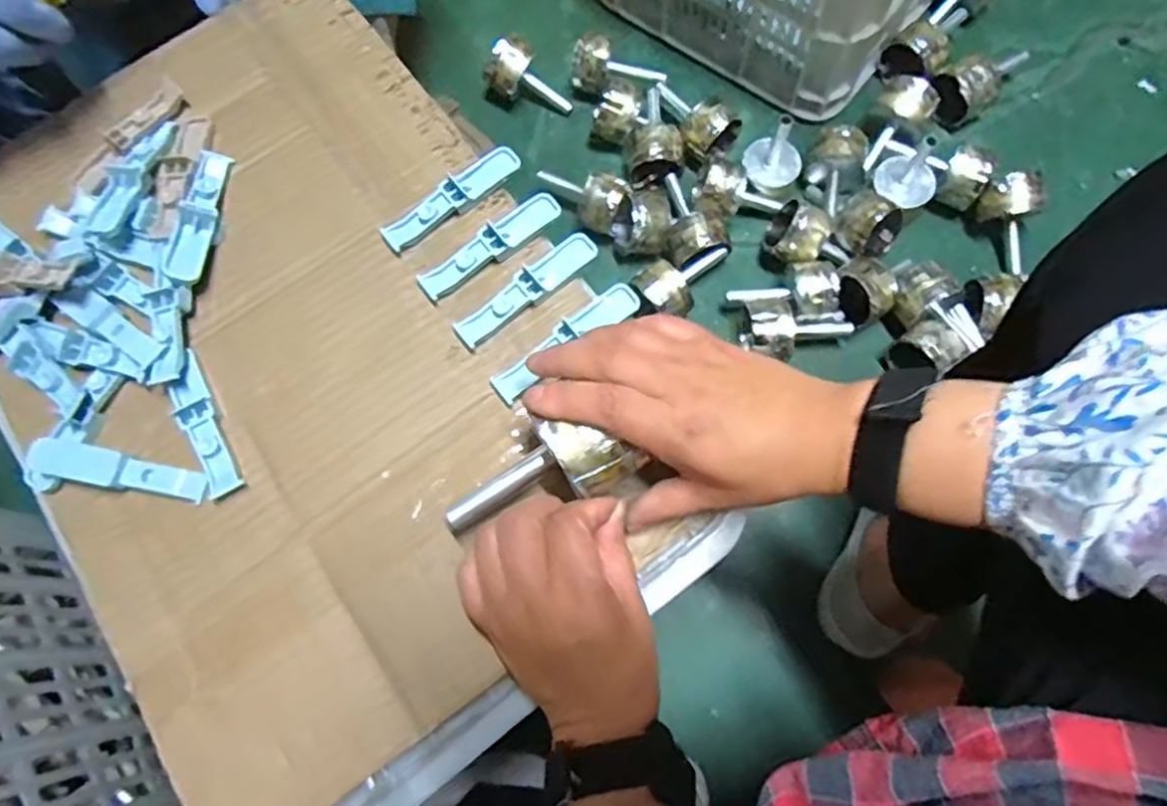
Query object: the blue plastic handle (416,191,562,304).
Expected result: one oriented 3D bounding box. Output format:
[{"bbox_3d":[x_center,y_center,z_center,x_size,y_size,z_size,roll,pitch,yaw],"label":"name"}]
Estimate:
[{"bbox_3d":[-0.058,-0.099,0.416,0.099,0.011,0.023,-36,75,-6],"label":"blue plastic handle"}]

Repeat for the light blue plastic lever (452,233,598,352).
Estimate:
[{"bbox_3d":[-0.035,-0.070,0.406,0.100,0.013,0.022,-40,75,-7],"label":"light blue plastic lever"}]

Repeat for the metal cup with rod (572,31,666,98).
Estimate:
[{"bbox_3d":[0.039,-0.378,0.773,0.104,0.068,0.052,24,77,10],"label":"metal cup with rod"}]

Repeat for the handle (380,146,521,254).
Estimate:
[{"bbox_3d":[-0.085,-0.133,0.426,0.099,0.012,0.025,-41,75,-8],"label":"handle"}]

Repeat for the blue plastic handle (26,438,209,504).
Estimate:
[{"bbox_3d":[-0.265,0.040,0.382,0.101,0.016,0.020,10,75,7],"label":"blue plastic handle"}]

